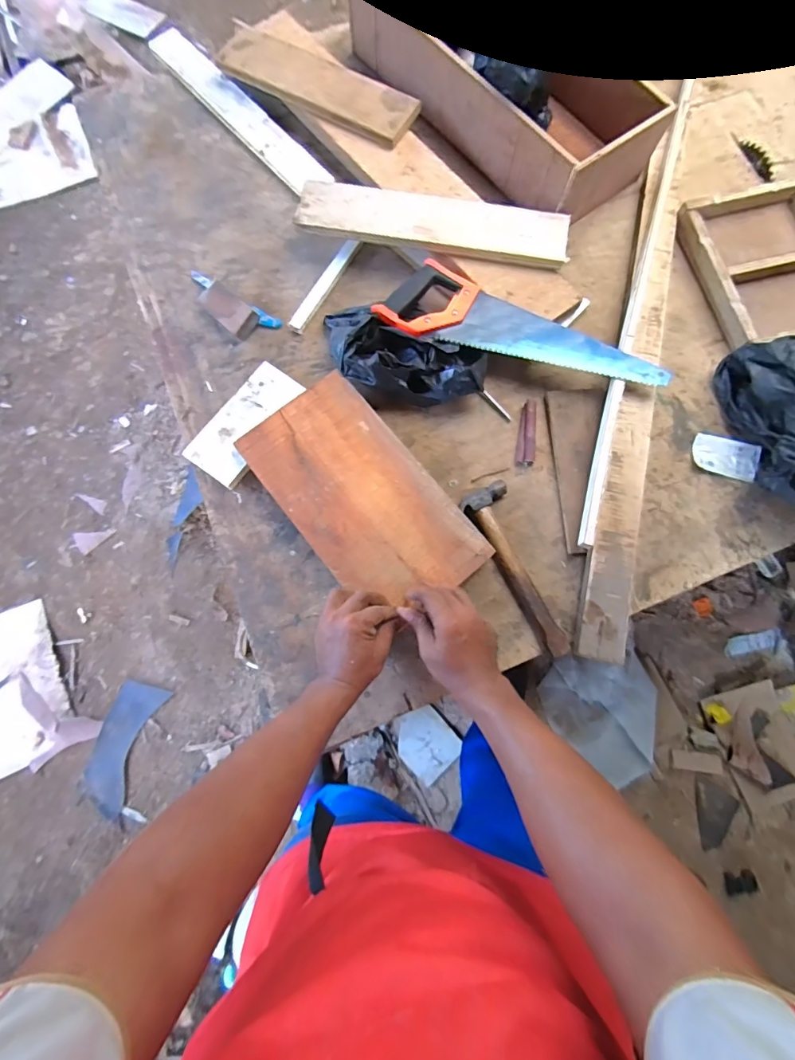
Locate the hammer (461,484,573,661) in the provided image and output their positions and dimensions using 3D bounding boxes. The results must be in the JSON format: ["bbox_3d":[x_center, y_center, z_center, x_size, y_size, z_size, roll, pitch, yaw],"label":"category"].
[{"bbox_3d":[0.178,0.051,0.636,0.065,0.028,0.250,-26,77,-10],"label":"hammer"}]

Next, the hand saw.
[{"bbox_3d":[0.192,-0.315,0.685,0.428,0.021,0.114,16,74,1],"label":"hand saw"}]

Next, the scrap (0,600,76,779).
[{"bbox_3d":[-1.155,0.468,1.356,0.257,0.023,0.455,-26,73,-13],"label":"scrap"}]

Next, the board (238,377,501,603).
[{"bbox_3d":[-0.050,-0.048,0.627,0.187,0.010,0.344,-39,78,-7],"label":"board"}]

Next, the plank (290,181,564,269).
[{"bbox_3d":[0.058,-0.492,0.720,0.419,0.022,0.097,9,84,1],"label":"plank"}]

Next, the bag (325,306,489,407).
[{"bbox_3d":[0.000,-0.261,0.686,0.260,0.072,0.127,25,74,4],"label":"bag"}]

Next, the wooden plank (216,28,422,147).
[{"bbox_3d":[-0.146,-0.776,0.778,0.372,0.023,0.107,31,84,7],"label":"wooden plank"}]

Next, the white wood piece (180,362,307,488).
[{"bbox_3d":[-0.225,-0.162,0.681,0.091,0.026,0.193,35,80,9],"label":"white wood piece"}]

